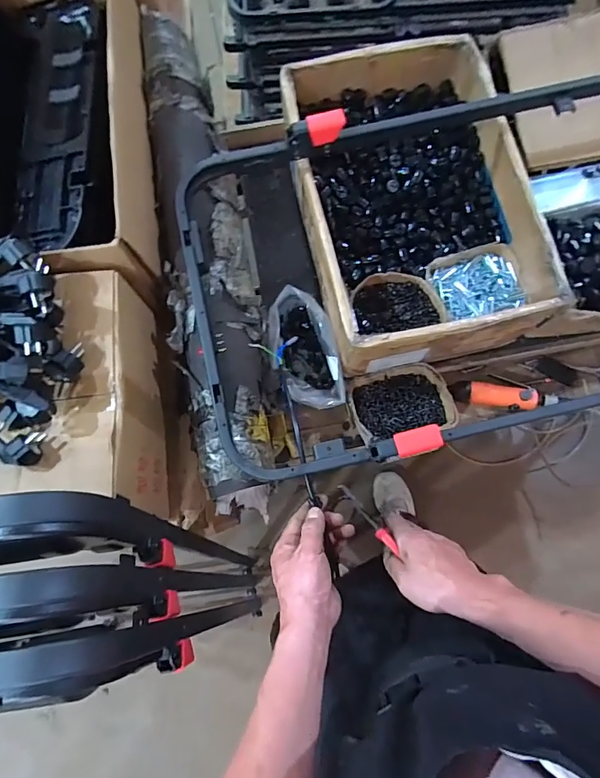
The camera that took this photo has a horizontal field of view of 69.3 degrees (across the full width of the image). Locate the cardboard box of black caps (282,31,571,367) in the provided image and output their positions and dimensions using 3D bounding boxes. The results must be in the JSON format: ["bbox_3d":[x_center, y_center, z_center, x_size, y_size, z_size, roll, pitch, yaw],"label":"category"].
[{"bbox_3d":[0.187,-0.331,0.761,0.367,0.130,0.546,-14,77,-2],"label":"cardboard box of black caps"}]

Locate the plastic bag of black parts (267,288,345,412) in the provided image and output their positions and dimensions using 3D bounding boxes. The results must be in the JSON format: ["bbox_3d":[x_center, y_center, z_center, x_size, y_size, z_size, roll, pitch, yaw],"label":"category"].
[{"bbox_3d":[0.005,-0.070,0.773,0.108,0.112,0.221,-17,77,-2],"label":"plastic bag of black parts"}]

